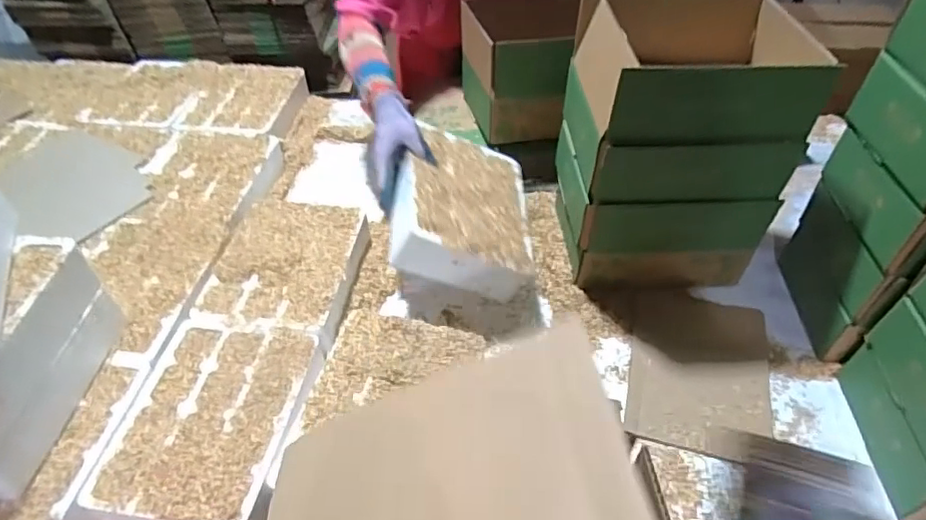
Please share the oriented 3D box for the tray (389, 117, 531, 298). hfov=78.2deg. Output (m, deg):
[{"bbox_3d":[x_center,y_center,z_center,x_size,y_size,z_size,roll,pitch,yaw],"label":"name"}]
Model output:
[{"bbox_3d":[0.005,-0.080,0.817,0.188,0.064,0.252,19,49,-18],"label":"tray"}]

